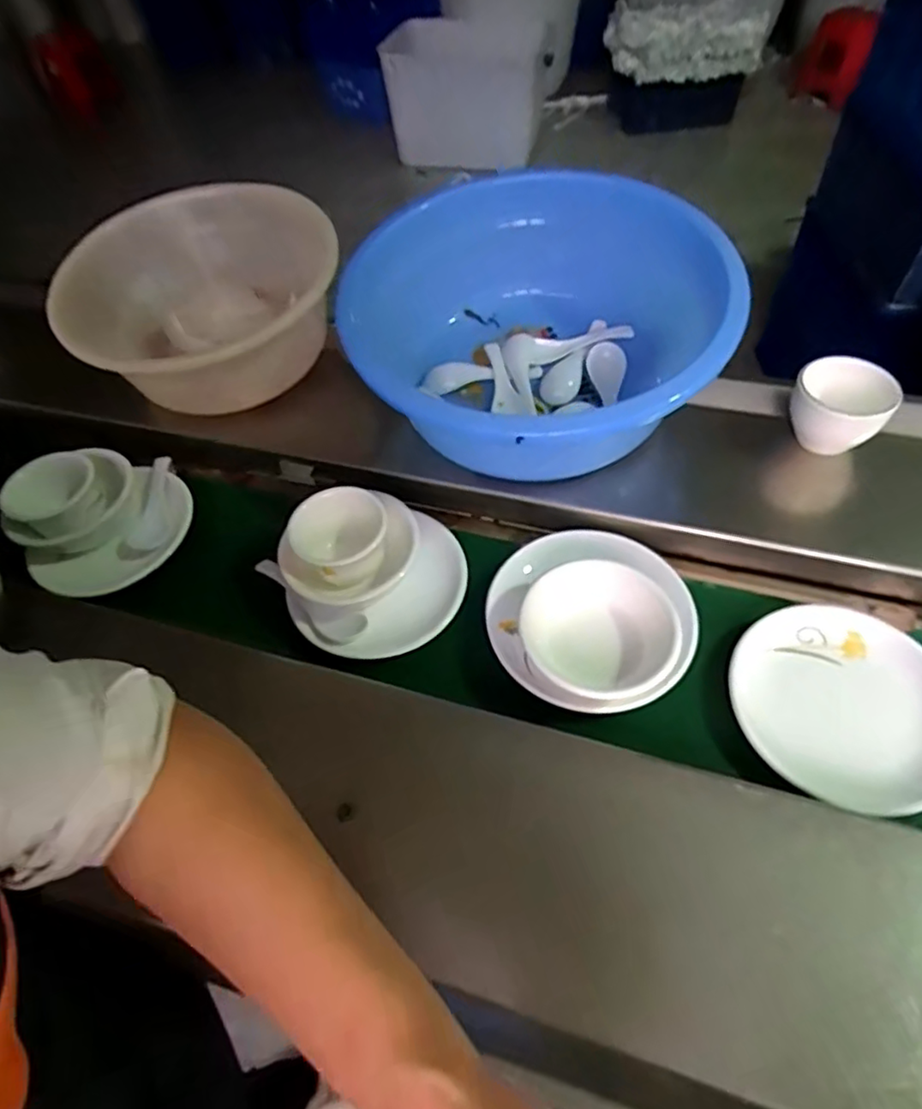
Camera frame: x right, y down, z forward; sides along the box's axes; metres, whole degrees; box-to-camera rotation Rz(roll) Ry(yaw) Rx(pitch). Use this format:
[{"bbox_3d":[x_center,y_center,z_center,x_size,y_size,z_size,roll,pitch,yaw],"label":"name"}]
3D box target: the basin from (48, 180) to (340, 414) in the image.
[{"bbox_3d":[-0.253,-0.248,0.653,0.245,0.140,0.268,-17,55,-8],"label":"basin"}]

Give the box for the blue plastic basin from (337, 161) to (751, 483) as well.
[{"bbox_3d":[0.096,-0.205,0.577,0.313,0.144,0.305,-2,54,3],"label":"blue plastic basin"}]

